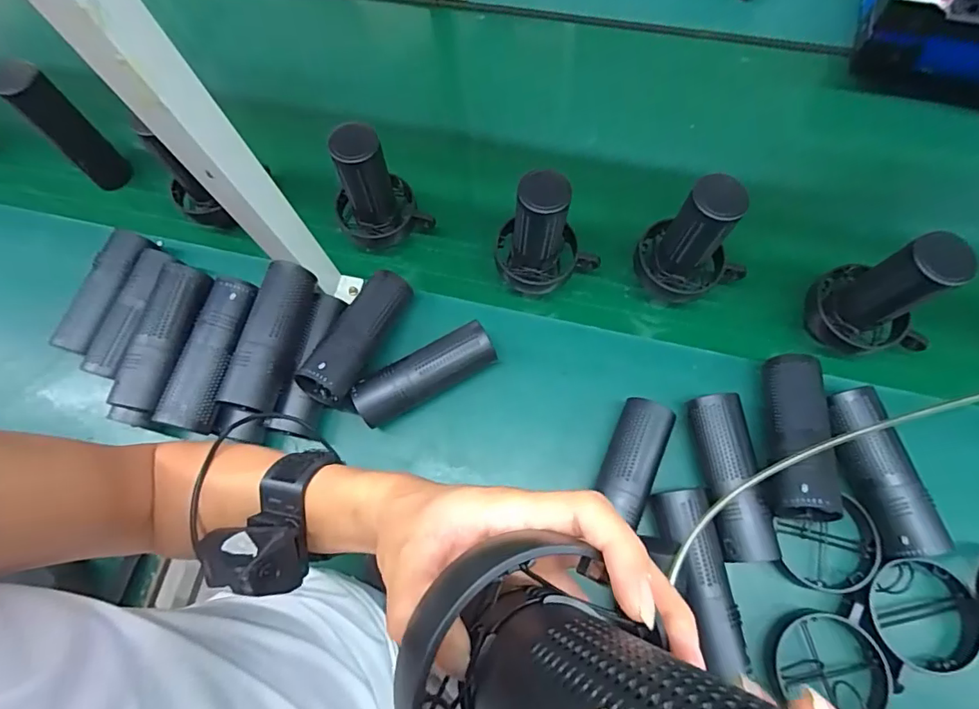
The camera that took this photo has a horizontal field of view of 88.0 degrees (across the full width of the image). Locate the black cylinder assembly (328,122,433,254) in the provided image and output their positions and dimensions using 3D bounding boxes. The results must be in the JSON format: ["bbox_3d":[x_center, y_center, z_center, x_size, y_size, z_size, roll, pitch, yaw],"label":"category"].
[{"bbox_3d":[-0.136,-0.193,0.588,0.097,0.136,0.081,-24,72,-7],"label":"black cylinder assembly"}]

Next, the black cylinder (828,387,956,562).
[{"bbox_3d":[0.384,0.118,0.505,0.063,0.053,0.167,-12,71,-3],"label":"black cylinder"}]

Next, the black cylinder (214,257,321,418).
[{"bbox_3d":[-0.228,-0.021,0.540,0.054,0.044,0.158,11,72,5],"label":"black cylinder"}]

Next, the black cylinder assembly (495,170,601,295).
[{"bbox_3d":[0.067,-0.128,0.571,0.120,0.177,0.079,3,71,2],"label":"black cylinder assembly"}]

